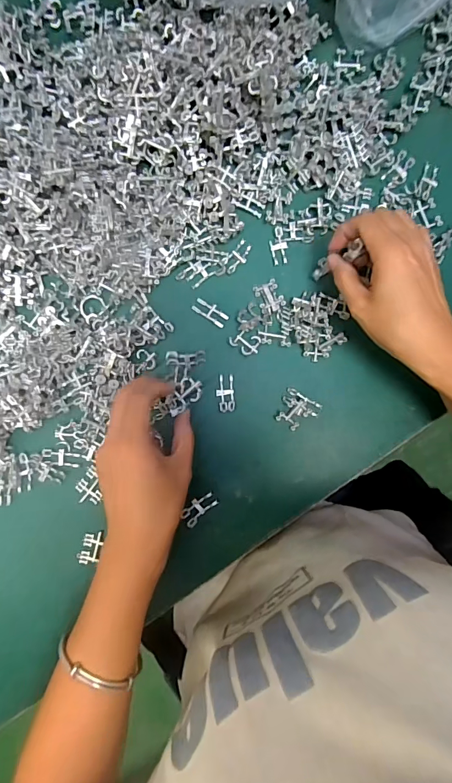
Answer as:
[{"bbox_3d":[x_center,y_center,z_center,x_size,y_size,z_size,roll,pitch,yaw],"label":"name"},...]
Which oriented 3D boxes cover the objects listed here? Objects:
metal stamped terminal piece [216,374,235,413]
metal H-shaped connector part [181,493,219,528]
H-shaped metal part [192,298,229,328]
[{"bbox_3d":[0.000,0.002,0.357,0.015,0.004,0.033,-4,91,-3],"label":"metal stamped terminal piece"},{"bbox_3d":[-0.024,0.104,0.355,0.033,0.004,0.017,-43,93,-2],"label":"metal H-shaped connector part"},{"bbox_3d":[-0.013,-0.071,0.358,0.033,0.004,0.014,34,89,-3],"label":"H-shaped metal part"}]

